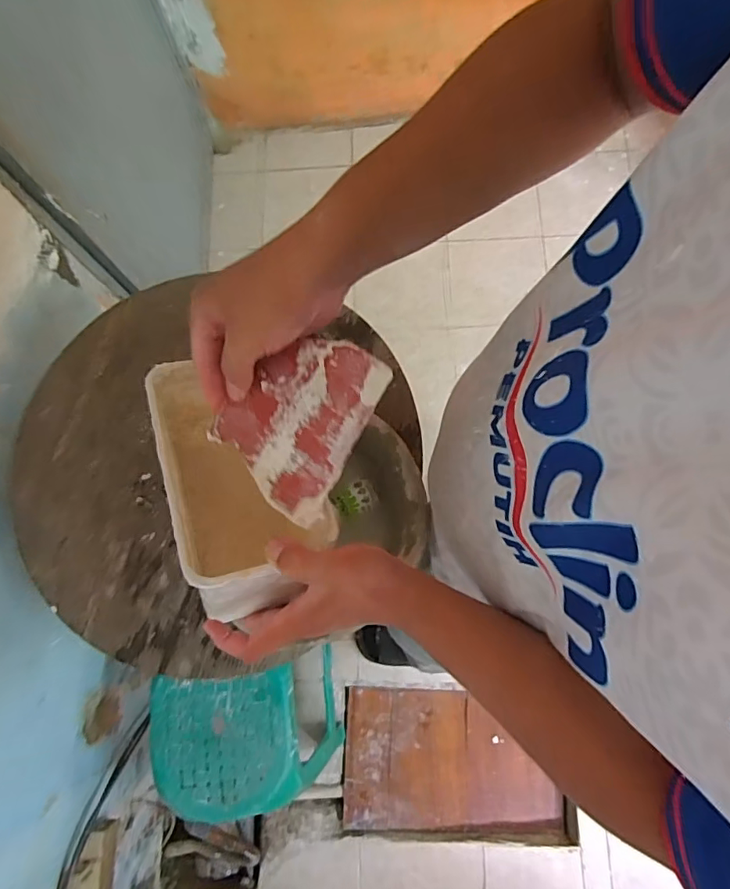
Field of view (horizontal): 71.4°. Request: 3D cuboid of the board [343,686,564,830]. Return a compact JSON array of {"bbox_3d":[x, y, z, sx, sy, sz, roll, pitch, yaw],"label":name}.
[{"bbox_3d":[0.214,0.783,1.270,0.522,0.024,0.300,5,73,-6],"label":"board"}]

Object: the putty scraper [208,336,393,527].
[{"bbox_3d":[-0.051,-0.021,0.349,0.104,0.005,0.120,32,104,18],"label":"putty scraper"}]

